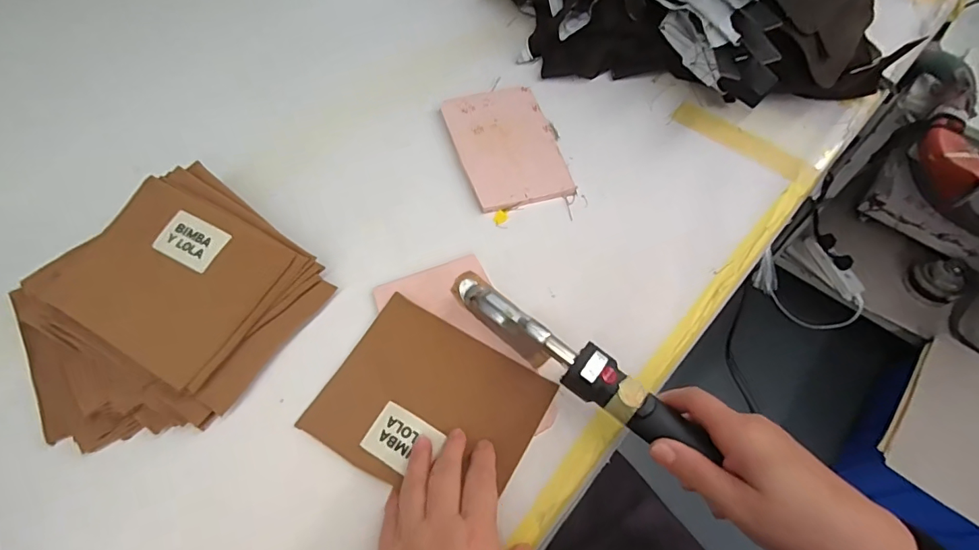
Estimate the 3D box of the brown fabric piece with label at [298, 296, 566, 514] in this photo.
[{"bbox_3d":[-0.051,0.106,0.390,0.167,0.012,0.133,28,62,16],"label":"brown fabric piece with label"}]

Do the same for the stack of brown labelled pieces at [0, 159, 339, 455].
[{"bbox_3d":[-0.290,0.026,0.412,0.226,0.058,0.227,33,64,18],"label":"stack of brown labelled pieces"}]

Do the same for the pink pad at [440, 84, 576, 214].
[{"bbox_3d":[0.018,-0.152,0.549,0.113,0.012,0.184,-13,60,-9],"label":"pink pad"}]

